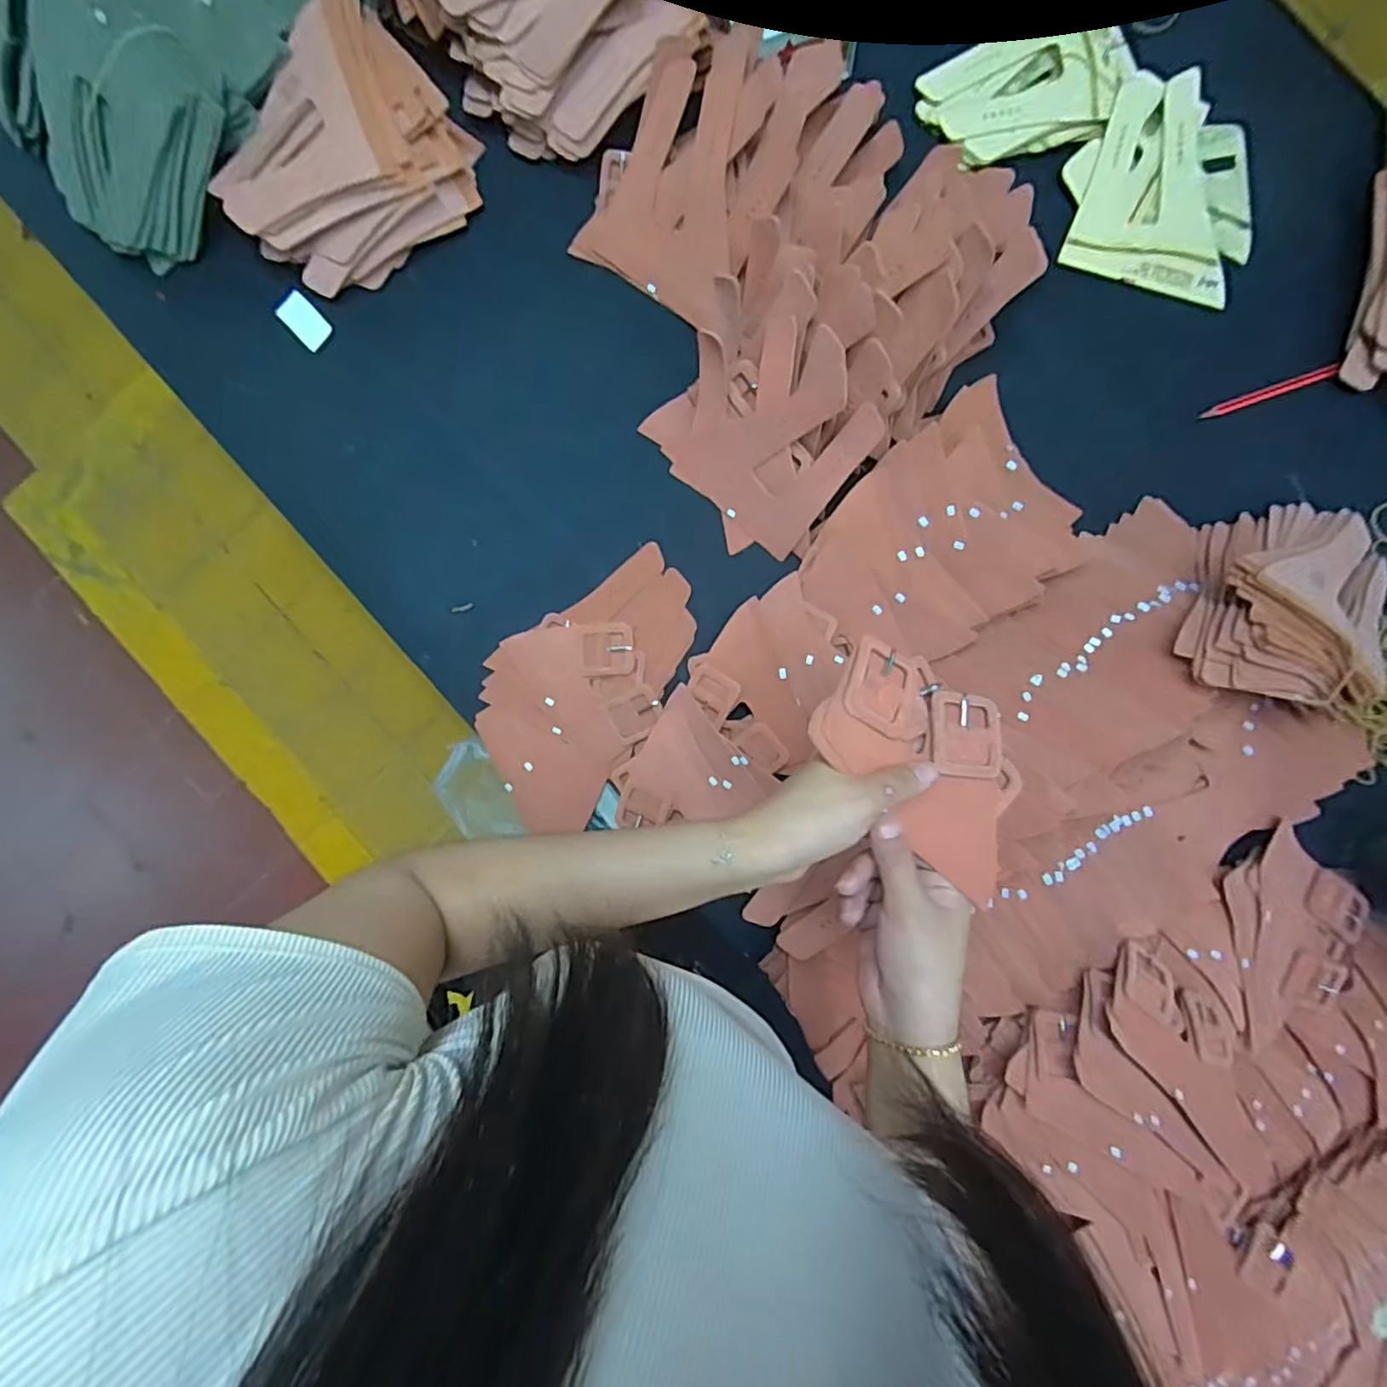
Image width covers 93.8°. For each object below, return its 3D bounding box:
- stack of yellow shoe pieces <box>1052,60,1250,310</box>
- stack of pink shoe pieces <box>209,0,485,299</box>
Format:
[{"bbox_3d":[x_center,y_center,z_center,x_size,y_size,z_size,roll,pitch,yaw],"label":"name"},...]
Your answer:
[{"bbox_3d":[0.420,-0.448,0.575,0.164,0.035,0.155,17,91,2],"label":"stack of yellow shoe pieces"},{"bbox_3d":[-0.297,-0.458,0.569,0.135,0.096,0.205,43,92,2],"label":"stack of pink shoe pieces"}]

